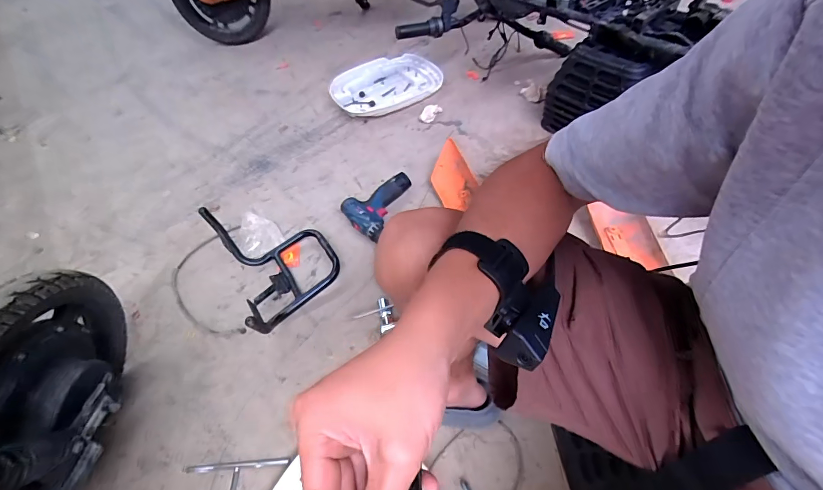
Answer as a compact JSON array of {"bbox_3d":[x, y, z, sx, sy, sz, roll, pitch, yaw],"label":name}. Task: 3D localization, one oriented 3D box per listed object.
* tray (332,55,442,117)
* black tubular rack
[{"bbox_3d":[-0.081,-0.543,1.310,0.373,0.043,0.270,-27,56,-15],"label":"tray"},{"bbox_3d":[-0.283,0.027,0.849,0.207,0.137,0.330,-32,58,-18],"label":"black tubular rack"}]

